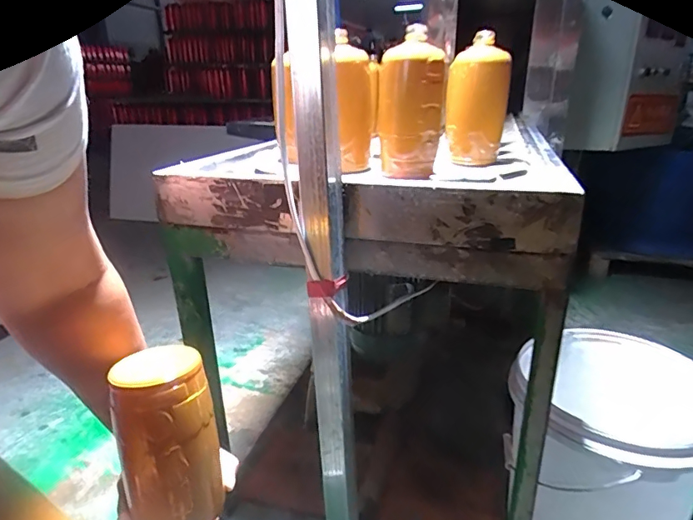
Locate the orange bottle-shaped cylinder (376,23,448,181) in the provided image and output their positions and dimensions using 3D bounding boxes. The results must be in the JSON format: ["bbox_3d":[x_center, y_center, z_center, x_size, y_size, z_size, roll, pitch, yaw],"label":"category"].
[{"bbox_3d":[0.086,-0.207,0.647,0.084,0.184,0.069,1,21,-1],"label":"orange bottle-shaped cylinder"}]

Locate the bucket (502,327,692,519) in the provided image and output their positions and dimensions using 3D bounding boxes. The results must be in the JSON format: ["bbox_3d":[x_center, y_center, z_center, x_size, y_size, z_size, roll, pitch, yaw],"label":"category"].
[{"bbox_3d":[0.434,0.356,0.825,0.282,0.365,0.285,1,21,0],"label":"bucket"}]

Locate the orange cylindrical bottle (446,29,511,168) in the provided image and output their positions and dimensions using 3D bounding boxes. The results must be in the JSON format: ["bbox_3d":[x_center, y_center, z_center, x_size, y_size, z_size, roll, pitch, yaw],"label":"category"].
[{"bbox_3d":[0.204,-0.250,0.750,0.089,0.183,0.070,4,21,8],"label":"orange cylindrical bottle"}]

